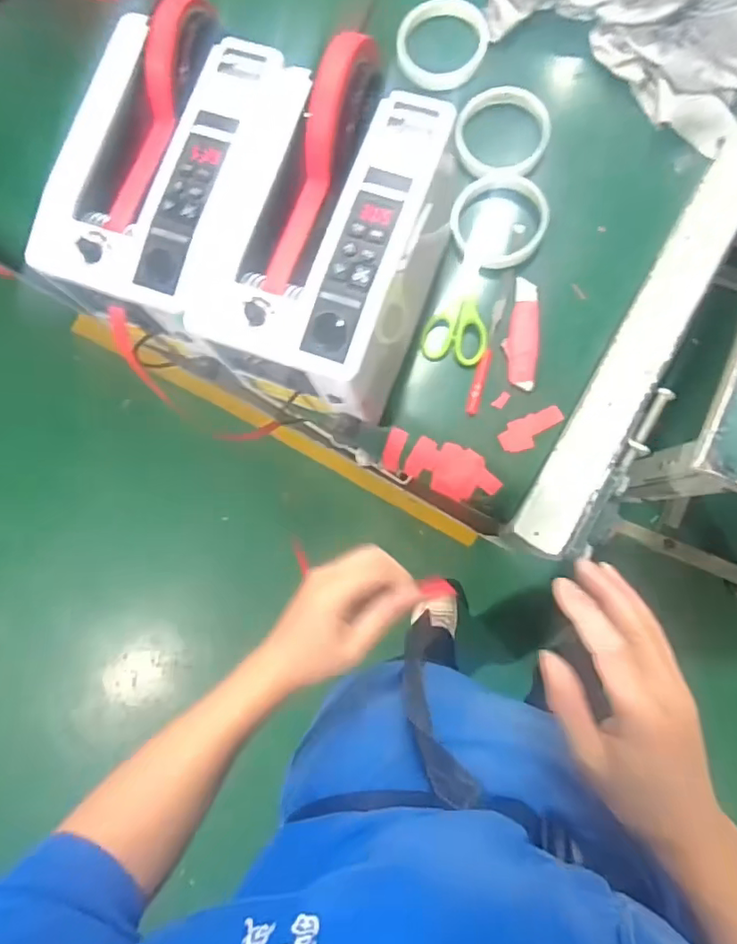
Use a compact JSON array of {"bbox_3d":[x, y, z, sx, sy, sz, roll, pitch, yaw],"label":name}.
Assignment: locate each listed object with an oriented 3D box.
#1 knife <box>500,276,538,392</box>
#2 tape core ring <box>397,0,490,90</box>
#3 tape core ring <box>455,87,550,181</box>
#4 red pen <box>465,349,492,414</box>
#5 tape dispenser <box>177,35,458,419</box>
[{"bbox_3d":[0.137,-0.125,0.507,0.029,0.006,0.101,2,84,6],"label":"knife"},{"bbox_3d":[0.071,-0.410,0.540,0.085,0.010,0.086,3,84,6],"label":"tape core ring"},{"bbox_3d":[0.125,-0.315,0.524,0.086,0.010,0.080,-1,84,6],"label":"tape core ring"},{"bbox_3d":[0.099,-0.080,0.505,0.010,0.011,0.058,14,85,7],"label":"red pen"},{"bbox_3d":[-0.018,-0.185,0.453,0.142,0.153,0.241,21,86,8],"label":"tape dispenser"}]

